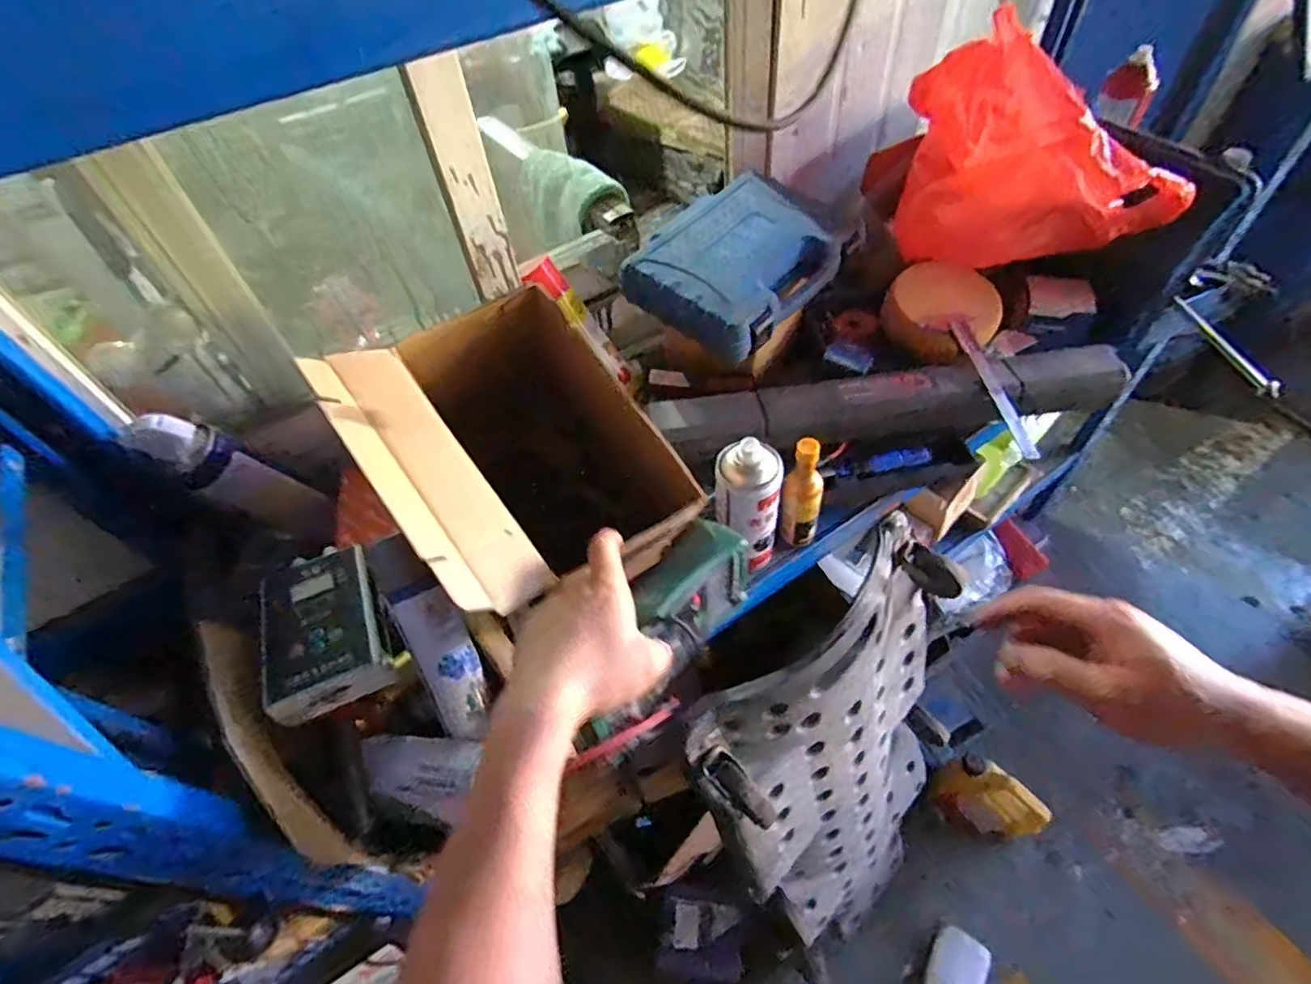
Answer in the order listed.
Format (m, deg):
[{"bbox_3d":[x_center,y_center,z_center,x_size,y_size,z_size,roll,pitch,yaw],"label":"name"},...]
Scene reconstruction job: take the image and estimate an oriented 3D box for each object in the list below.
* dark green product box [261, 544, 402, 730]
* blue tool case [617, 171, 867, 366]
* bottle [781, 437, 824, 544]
[{"bbox_3d":[-0.300,0.120,0.542,0.095,0.026,0.161,-23,53,-11],"label":"dark green product box"},{"bbox_3d":[0.108,-0.291,0.756,0.199,0.080,0.257,33,62,27],"label":"blue tool case"},{"bbox_3d":[0.162,0.010,0.662,0.043,0.145,0.042,14,55,16],"label":"bottle"}]

